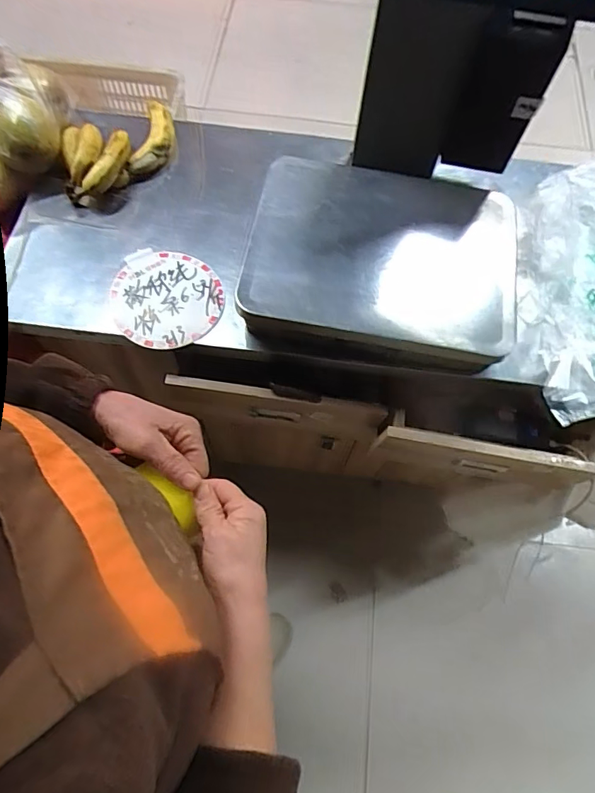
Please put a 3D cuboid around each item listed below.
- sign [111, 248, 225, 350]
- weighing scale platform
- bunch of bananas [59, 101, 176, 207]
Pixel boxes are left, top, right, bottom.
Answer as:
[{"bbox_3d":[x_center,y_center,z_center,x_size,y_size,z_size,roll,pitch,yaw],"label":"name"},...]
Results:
[{"bbox_3d":[-0.195,-0.147,0.755,0.160,0.012,0.158,0,71,-1],"label":"sign"},{"bbox_3d":[0.124,-0.212,0.734,0.378,0.050,0.316,8,67,2],"label":"weighing scale platform"},{"bbox_3d":[-0.293,-0.413,0.833,0.210,0.061,0.154,-23,70,-12],"label":"bunch of bananas"}]

